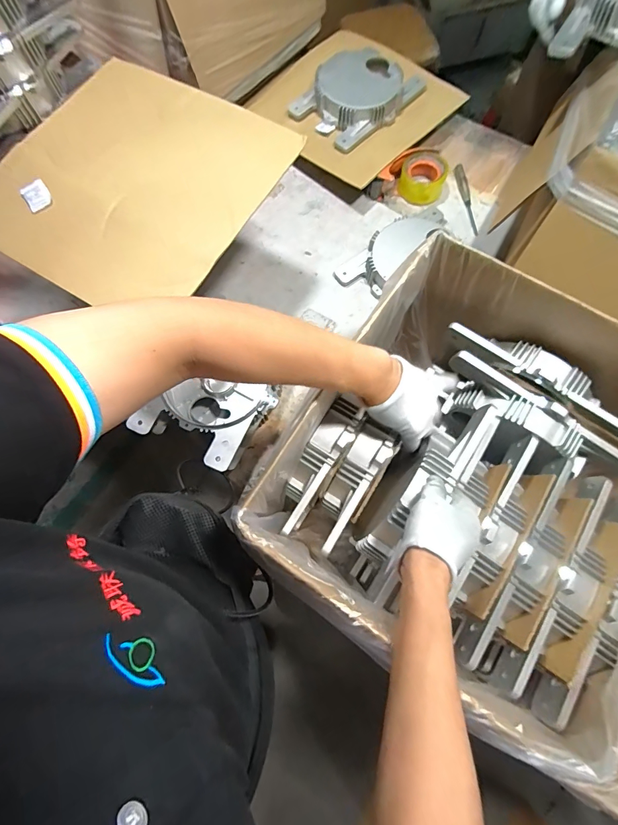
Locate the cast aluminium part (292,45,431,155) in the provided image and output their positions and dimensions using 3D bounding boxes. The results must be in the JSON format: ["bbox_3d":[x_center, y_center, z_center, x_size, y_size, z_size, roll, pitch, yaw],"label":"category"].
[{"bbox_3d":[0.111,-0.701,0.810,0.192,0.056,0.266,39,78,11],"label":"cast aluminium part"}]

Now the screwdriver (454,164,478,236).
[{"bbox_3d":[0.345,-0.473,0.816,0.022,0.017,0.168,-8,74,-1],"label":"screwdriver"}]

